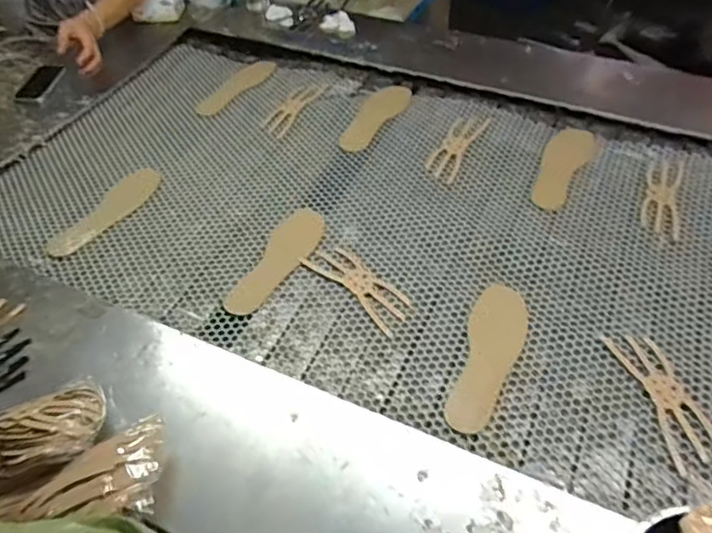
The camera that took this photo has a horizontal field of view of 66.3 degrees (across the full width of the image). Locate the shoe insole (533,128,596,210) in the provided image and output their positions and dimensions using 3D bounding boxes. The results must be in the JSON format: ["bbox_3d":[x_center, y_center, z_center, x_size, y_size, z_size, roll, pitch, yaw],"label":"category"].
[{"bbox_3d":[0.414,-0.206,1.102,0.084,0.013,0.236,26,57,22],"label":"shoe insole"}]

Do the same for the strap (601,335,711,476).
[{"bbox_3d":[0.437,0.181,0.775,0.077,0.009,0.203,-11,51,-5],"label":"strap"}]

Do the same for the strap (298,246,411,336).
[{"bbox_3d":[0.005,0.029,0.924,0.072,0.006,0.209,-36,58,-23],"label":"strap"}]

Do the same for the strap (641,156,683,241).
[{"bbox_3d":[0.585,-0.140,1.038,0.063,0.006,0.220,16,54,15],"label":"strap"}]

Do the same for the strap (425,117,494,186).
[{"bbox_3d":[0.212,-0.258,1.150,0.070,0.012,0.206,22,56,20],"label":"strap"}]

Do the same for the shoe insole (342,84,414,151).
[{"bbox_3d":[0.044,-0.344,1.240,0.089,0.005,0.258,25,57,22],"label":"shoe insole"}]

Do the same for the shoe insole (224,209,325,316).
[{"bbox_3d":[-0.135,-0.012,0.969,0.086,0.009,0.256,20,55,18],"label":"shoe insole"}]

